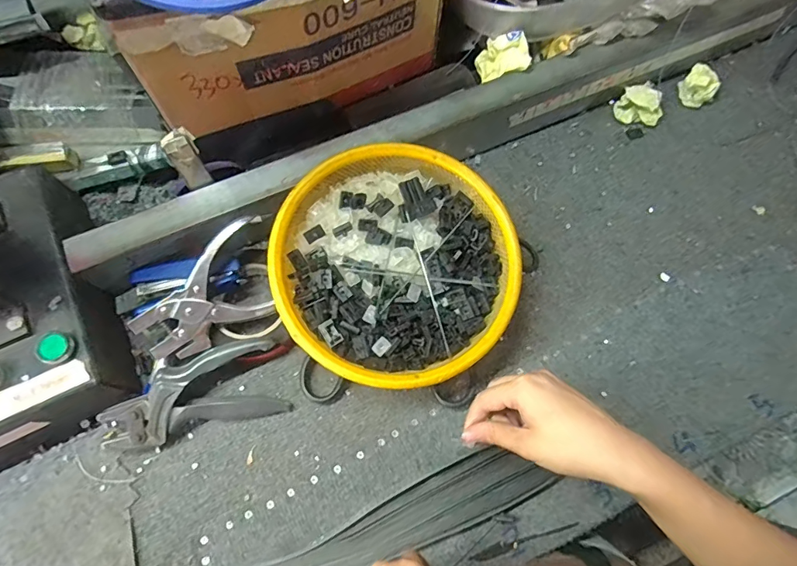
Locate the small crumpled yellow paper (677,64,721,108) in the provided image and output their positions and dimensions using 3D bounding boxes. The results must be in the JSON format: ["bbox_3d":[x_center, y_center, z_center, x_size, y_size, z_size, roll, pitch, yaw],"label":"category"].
[{"bbox_3d":[0.393,-0.257,0.595,0.041,0.035,0.044,-40,74,-14],"label":"small crumpled yellow paper"}]

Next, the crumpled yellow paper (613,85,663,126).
[{"bbox_3d":[0.308,-0.224,0.580,0.054,0.040,0.035,35,73,12],"label":"crumpled yellow paper"}]

